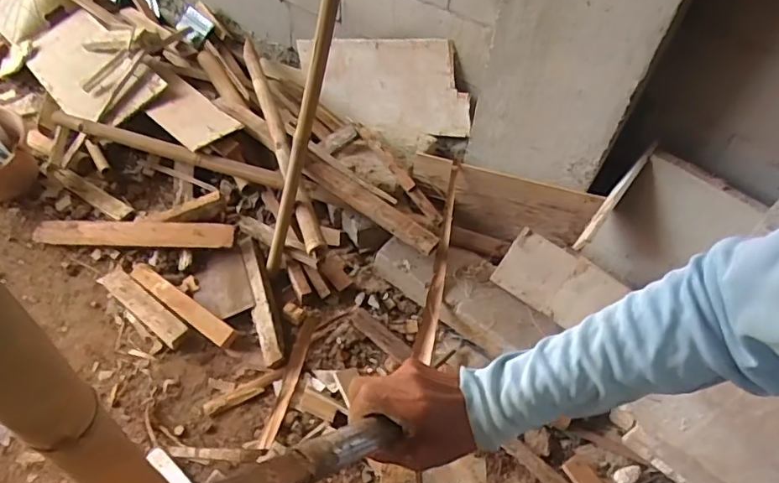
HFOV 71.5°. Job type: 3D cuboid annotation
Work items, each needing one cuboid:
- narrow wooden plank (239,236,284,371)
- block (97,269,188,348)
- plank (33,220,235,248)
[{"bbox_3d":[-0.356,0.145,1.474,0.055,0.028,0.396,-13,55,-15],"label":"narrow wooden plank"},{"bbox_3d":[-0.664,0.169,1.455,0.308,0.031,0.062,34,57,20],"label":"block"},{"bbox_3d":[-0.735,-0.025,1.559,0.602,0.032,0.073,2,83,6],"label":"plank"}]

